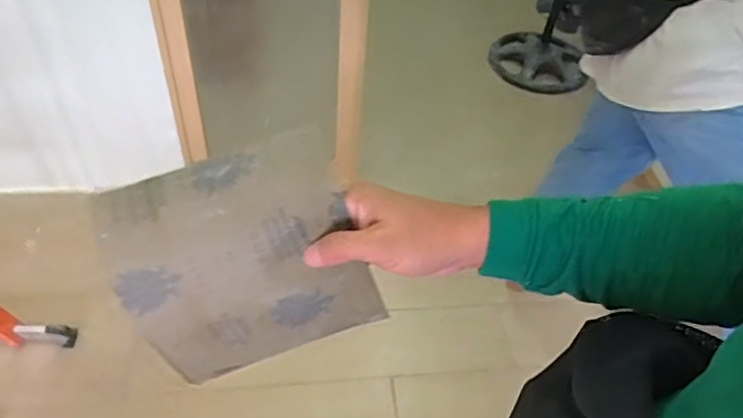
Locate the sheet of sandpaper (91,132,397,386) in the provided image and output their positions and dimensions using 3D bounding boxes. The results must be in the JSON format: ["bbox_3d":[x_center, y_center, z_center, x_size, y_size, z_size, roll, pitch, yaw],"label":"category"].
[{"bbox_3d":[-0.102,0.048,0.488,0.187,0.184,0.035,-20,25,-2],"label":"sheet of sandpaper"}]

